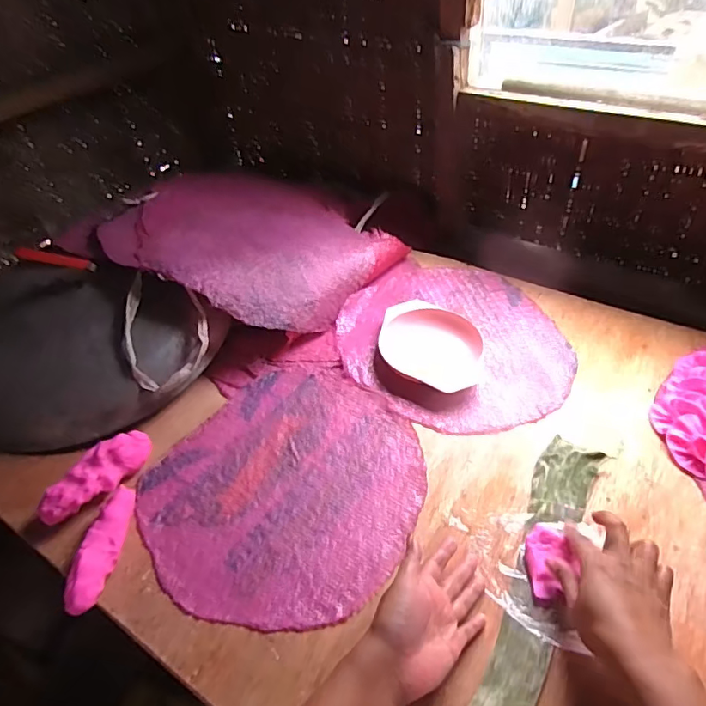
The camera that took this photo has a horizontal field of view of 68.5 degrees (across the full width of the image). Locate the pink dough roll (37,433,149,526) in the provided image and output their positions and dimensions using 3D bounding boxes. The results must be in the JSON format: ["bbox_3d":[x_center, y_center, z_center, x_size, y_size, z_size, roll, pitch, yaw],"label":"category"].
[{"bbox_3d":[-0.303,0.145,0.618,0.042,0.046,0.140,23,50,25],"label":"pink dough roll"}]

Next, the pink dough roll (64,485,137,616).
[{"bbox_3d":[-0.266,0.204,0.555,0.032,0.042,0.136,-1,44,4],"label":"pink dough roll"}]

